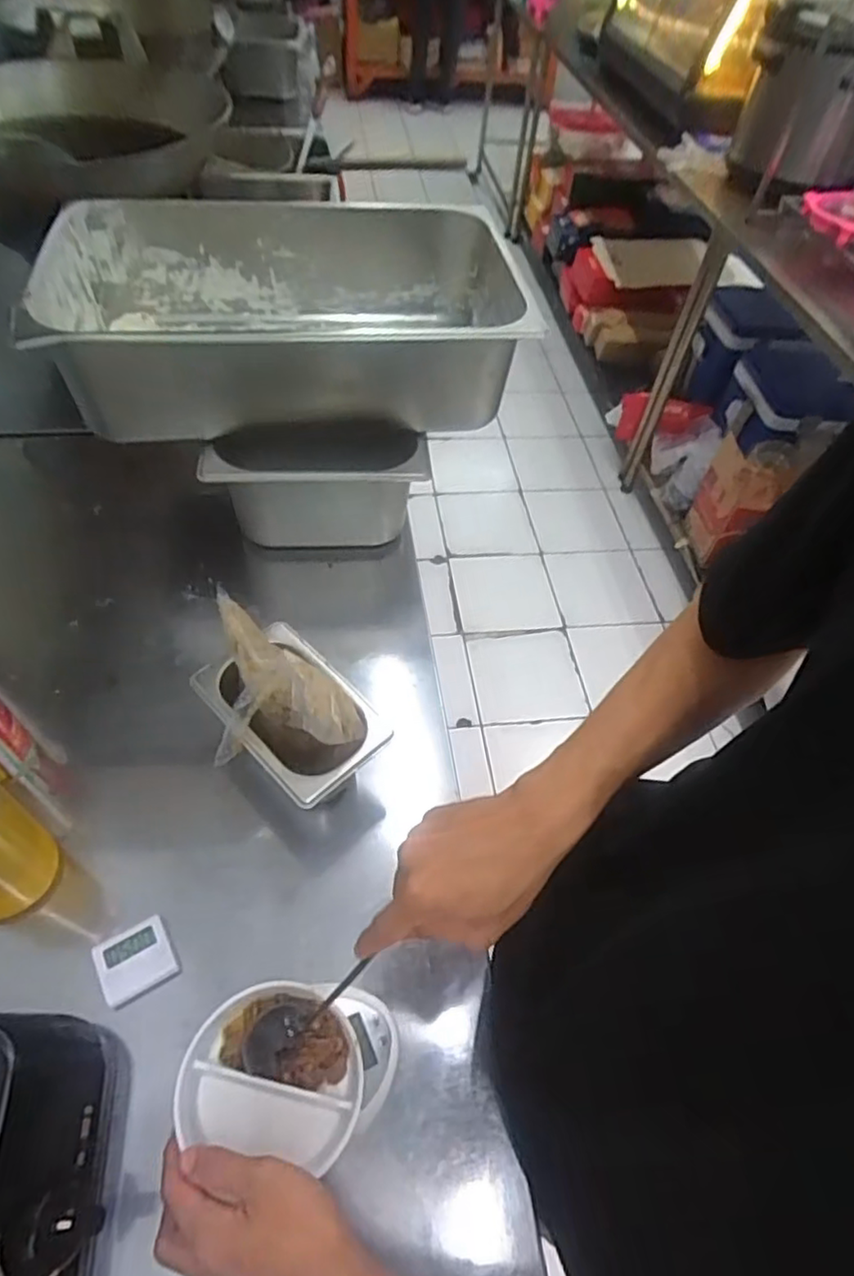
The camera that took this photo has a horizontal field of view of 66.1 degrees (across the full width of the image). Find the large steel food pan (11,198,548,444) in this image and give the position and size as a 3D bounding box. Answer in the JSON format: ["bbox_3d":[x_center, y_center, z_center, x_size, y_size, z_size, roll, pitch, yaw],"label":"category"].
[{"bbox_3d":[-0.161,-0.393,0.807,0.529,0.149,0.368,-6,53,-10],"label":"large steel food pan"}]

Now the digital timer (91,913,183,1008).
[{"bbox_3d":[-0.243,0.269,0.549,0.058,0.009,0.055,-25,59,-22],"label":"digital timer"}]

